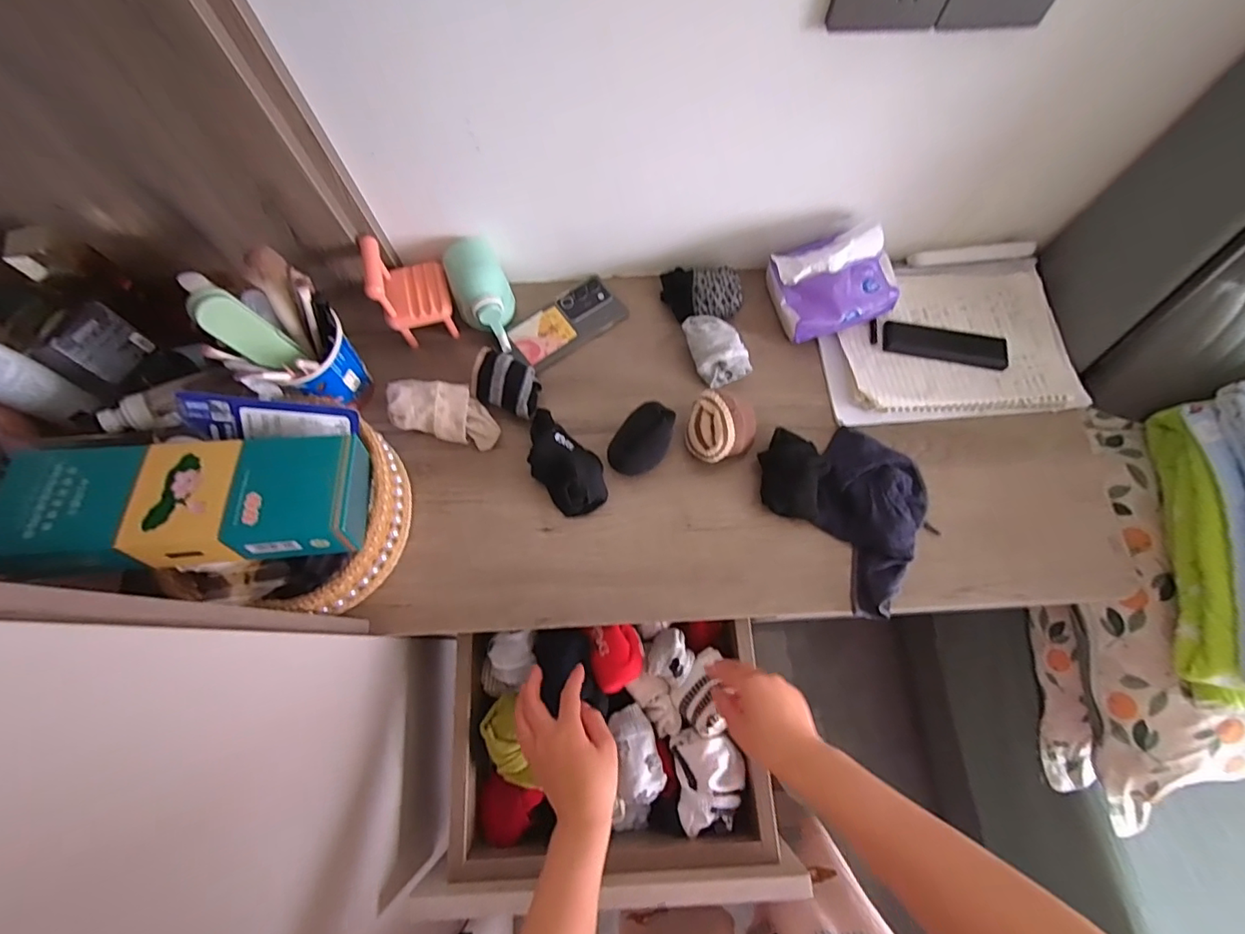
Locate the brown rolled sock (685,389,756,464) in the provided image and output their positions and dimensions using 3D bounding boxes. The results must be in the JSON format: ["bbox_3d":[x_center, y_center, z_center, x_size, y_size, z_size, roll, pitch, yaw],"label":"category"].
[{"bbox_3d":[0.108,-0.037,0.583,0.073,0.060,0.067,0,71,0],"label":"brown rolled sock"}]

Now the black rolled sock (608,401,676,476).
[{"bbox_3d":[0.022,-0.027,0.584,0.054,0.056,0.078,31,74,10],"label":"black rolled sock"}]

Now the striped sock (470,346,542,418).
[{"bbox_3d":[-0.132,-0.095,0.601,0.080,0.038,0.053,31,74,10],"label":"striped sock"}]

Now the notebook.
[{"bbox_3d":[0.399,-0.150,0.636,0.258,0.028,0.188,-4,71,-1],"label":"notebook"}]

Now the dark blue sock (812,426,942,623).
[{"bbox_3d":[0.263,0.054,0.560,0.119,0.032,0.184,24,73,8],"label":"dark blue sock"}]

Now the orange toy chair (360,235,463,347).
[{"bbox_3d":[-0.239,-0.203,0.605,0.070,0.112,0.075,-12,71,-4],"label":"orange toy chair"}]

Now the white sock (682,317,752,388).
[{"bbox_3d":[0.110,-0.142,0.620,0.058,0.050,0.082,-21,72,-6],"label":"white sock"}]

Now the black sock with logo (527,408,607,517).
[{"bbox_3d":[-0.069,-0.006,0.581,0.064,0.044,0.126,-40,75,-12],"label":"black sock with logo"}]

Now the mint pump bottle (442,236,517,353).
[{"bbox_3d":[-0.162,-0.199,0.614,0.067,0.068,0.108,-19,72,-6],"label":"mint pump bottle"}]

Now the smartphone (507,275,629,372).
[{"bbox_3d":[-0.070,-0.179,0.654,0.144,0.010,0.071,-35,74,-11],"label":"smartphone"}]

